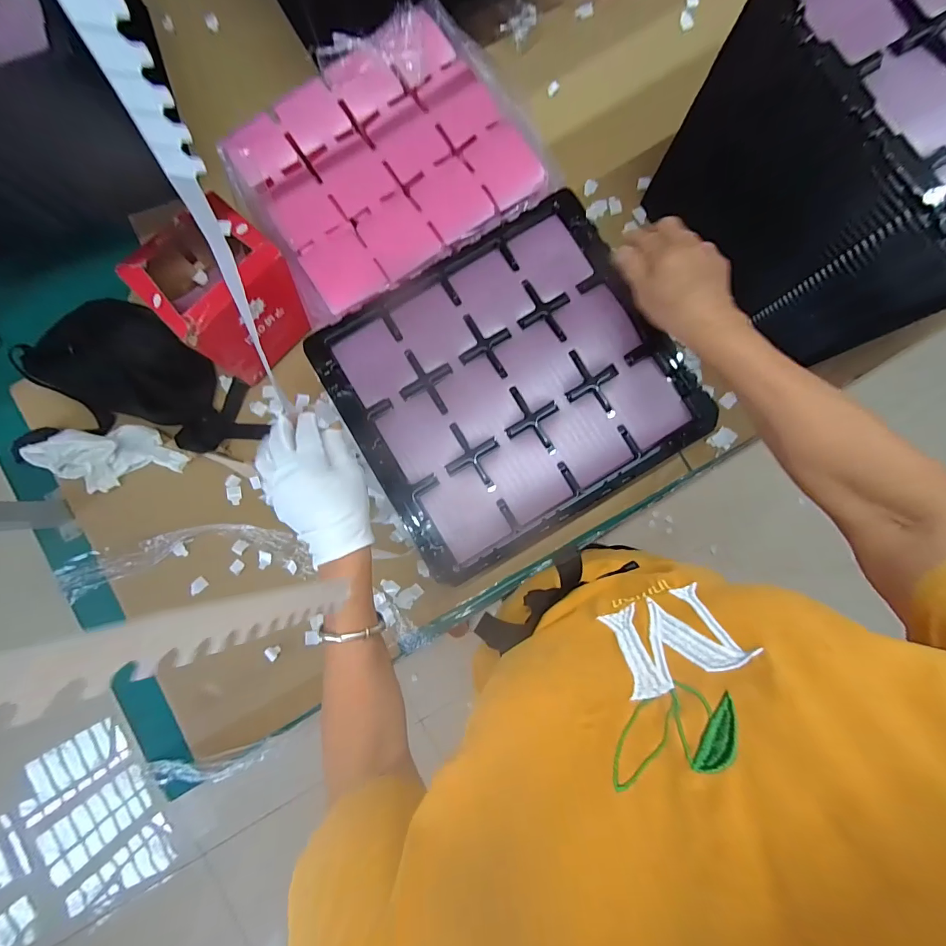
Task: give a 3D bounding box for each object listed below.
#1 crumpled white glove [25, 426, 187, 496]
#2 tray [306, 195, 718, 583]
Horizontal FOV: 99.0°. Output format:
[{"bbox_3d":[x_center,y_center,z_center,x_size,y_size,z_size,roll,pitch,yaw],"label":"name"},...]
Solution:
[{"bbox_3d":[-0.511,-0.023,0.566,0.181,0.058,0.092,-6,85,1],"label":"crumpled white glove"},{"bbox_3d":[0.037,-0.104,0.466,0.359,0.015,0.324,-31,85,-1],"label":"tray"}]

